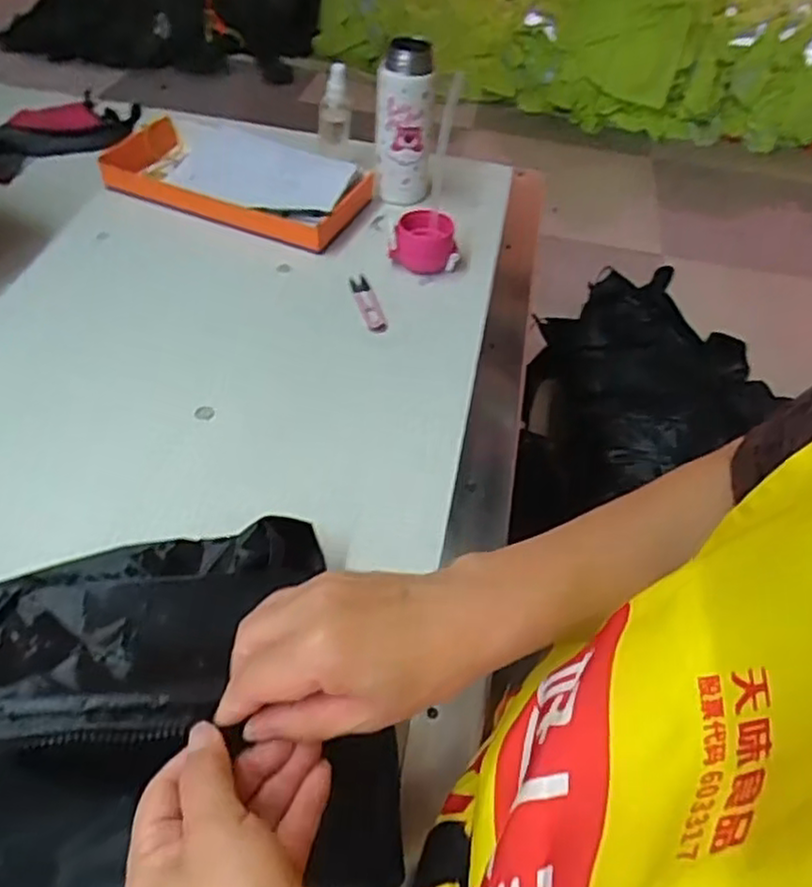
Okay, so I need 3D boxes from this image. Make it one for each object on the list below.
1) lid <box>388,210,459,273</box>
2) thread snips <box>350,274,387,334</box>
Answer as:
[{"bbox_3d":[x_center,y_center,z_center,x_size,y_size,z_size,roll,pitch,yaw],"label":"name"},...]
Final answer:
[{"bbox_3d":[0.021,-0.232,0.796,0.067,0.052,0.066,4,47,-4],"label":"lid"},{"bbox_3d":[-0.041,-0.153,0.754,0.019,0.015,0.096,-9,49,-15],"label":"thread snips"}]

